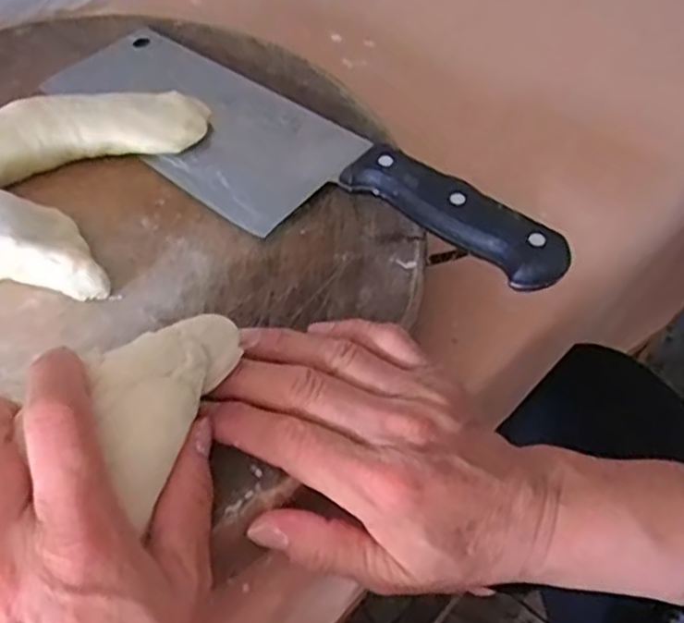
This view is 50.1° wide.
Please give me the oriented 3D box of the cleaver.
[{"bbox_3d":[-0.035,-0.079,0.361,0.293,0.023,0.080,33,58,24],"label":"cleaver"}]

